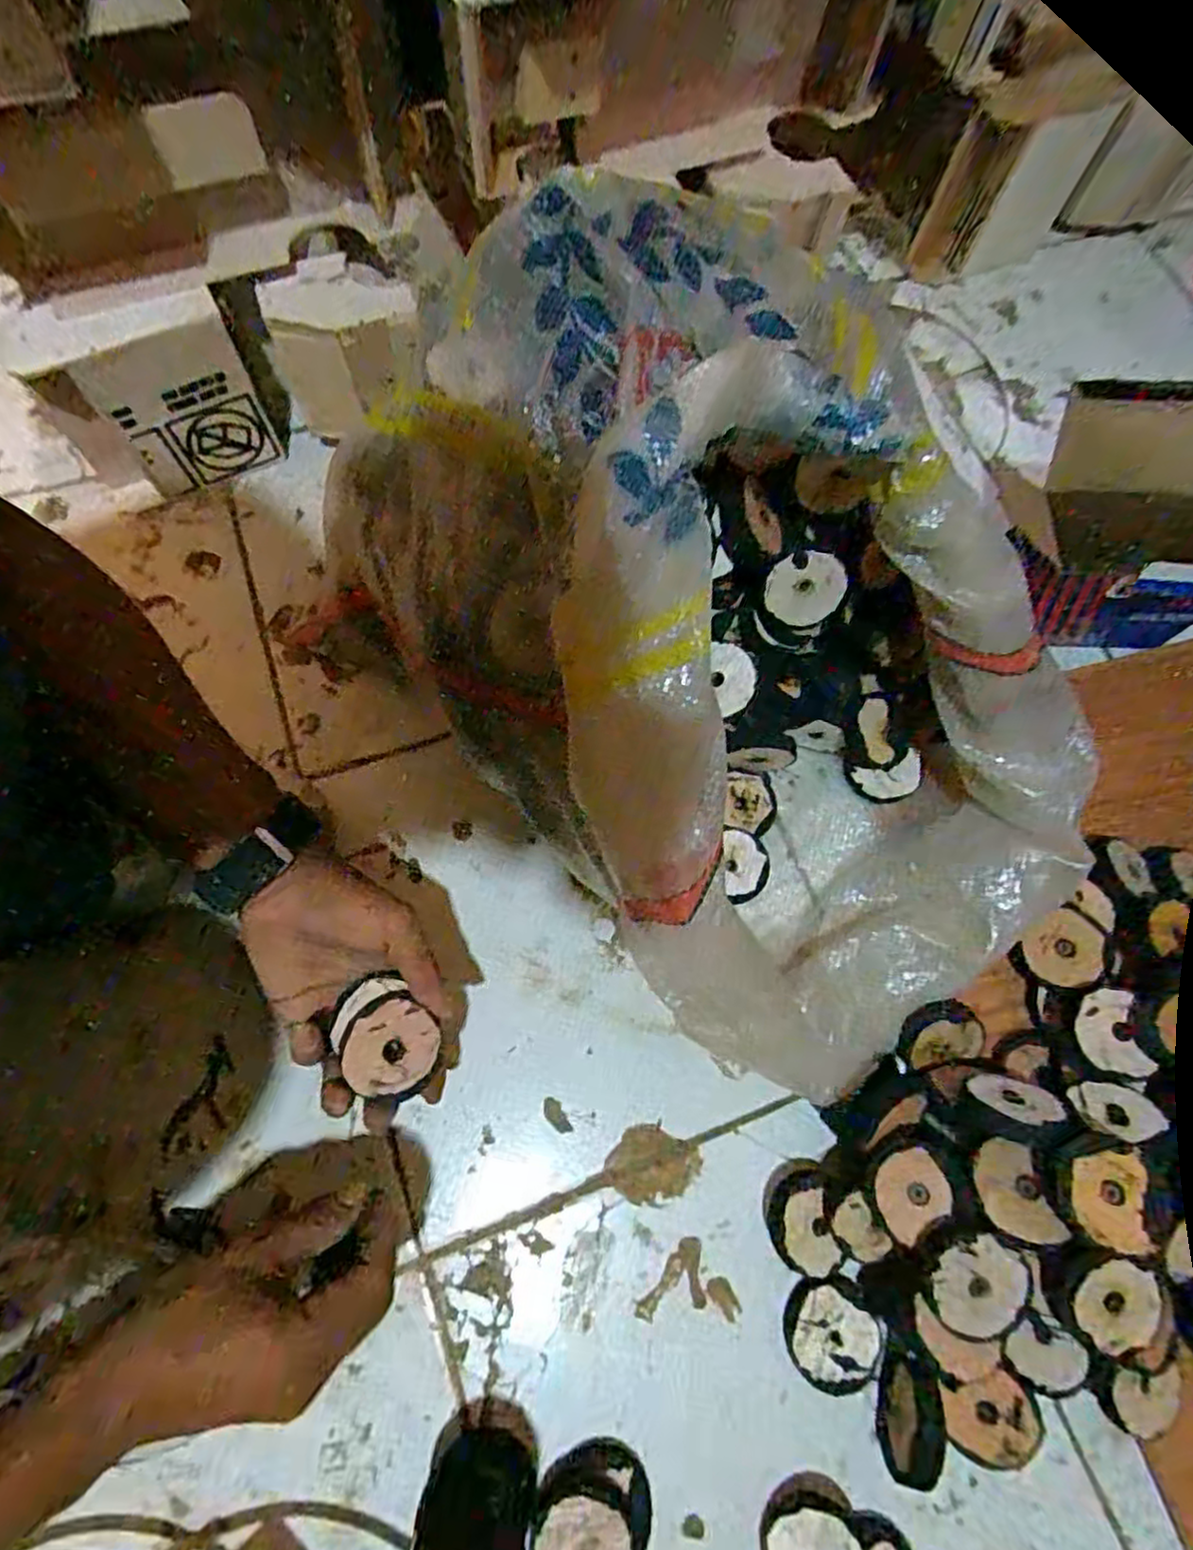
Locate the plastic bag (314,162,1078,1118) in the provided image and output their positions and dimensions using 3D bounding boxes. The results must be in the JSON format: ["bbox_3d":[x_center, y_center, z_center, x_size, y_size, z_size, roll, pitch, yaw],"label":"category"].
[{"bbox_3d":[0.085,-0.056,0.399,0.271,0.255,0.421,-37,75,-15],"label":"plastic bag"}]

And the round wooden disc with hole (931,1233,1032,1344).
[{"bbox_3d":[0.184,0.245,0.341,0.048,0.007,0.048,0,90,-3],"label":"round wooden disc with hole"}]

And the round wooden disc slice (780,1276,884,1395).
[{"bbox_3d":[0.129,0.309,0.391,0.053,0.013,0.047,31,71,9],"label":"round wooden disc slice"}]

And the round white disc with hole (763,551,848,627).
[{"bbox_3d":[0.126,-0.111,0.431,0.045,0.044,0.010,-9,42,20],"label":"round white disc with hole"}]

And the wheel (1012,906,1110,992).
[{"bbox_3d":[0.284,0.107,0.432,0.049,0.005,0.042,-44,64,10],"label":"wheel"}]

